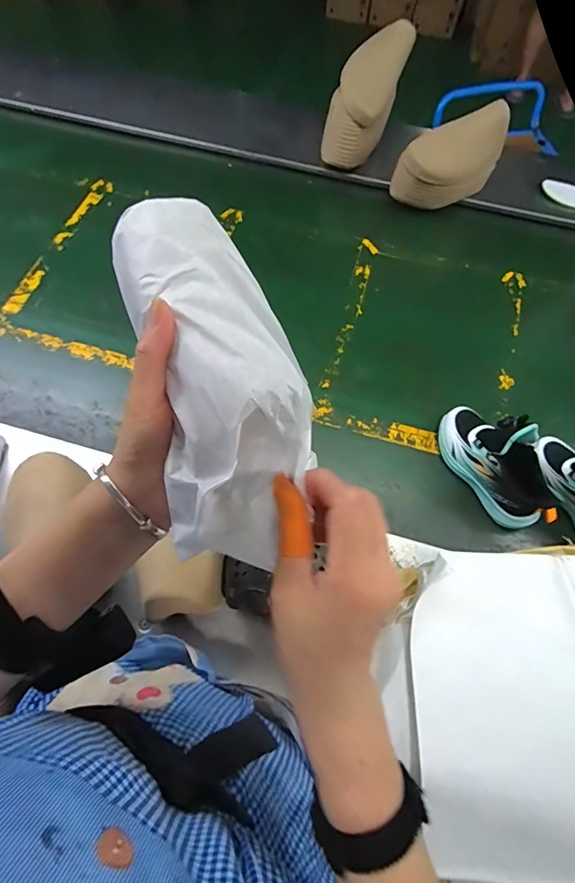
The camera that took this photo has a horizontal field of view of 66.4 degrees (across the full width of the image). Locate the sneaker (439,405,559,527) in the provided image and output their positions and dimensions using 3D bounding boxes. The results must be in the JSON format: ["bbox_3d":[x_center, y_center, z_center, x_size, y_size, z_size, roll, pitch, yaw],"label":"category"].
[{"bbox_3d":[0.306,0.025,0.638,0.073,0.130,0.202,-29,69,-13],"label":"sneaker"}]

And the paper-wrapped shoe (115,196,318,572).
[{"bbox_3d":[-0.048,-0.051,0.266,0.083,0.088,0.237,-15,83,-9],"label":"paper-wrapped shoe"}]

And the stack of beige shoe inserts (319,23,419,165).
[{"bbox_3d":[0.162,-0.714,0.918,0.099,0.264,0.109,36,25,13],"label":"stack of beige shoe inserts"}]

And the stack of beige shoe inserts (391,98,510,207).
[{"bbox_3d":[0.319,-0.560,0.888,0.179,0.194,0.092,-24,68,-11],"label":"stack of beige shoe inserts"}]

